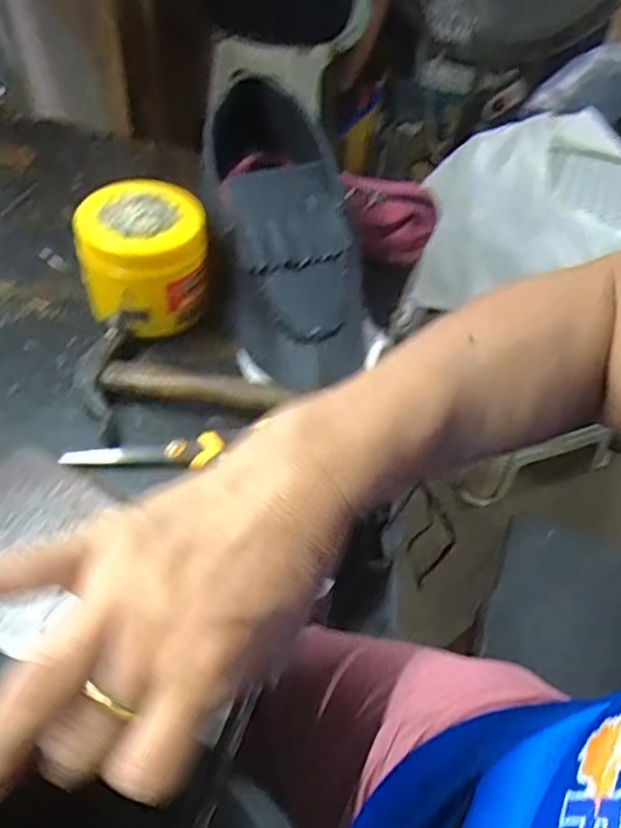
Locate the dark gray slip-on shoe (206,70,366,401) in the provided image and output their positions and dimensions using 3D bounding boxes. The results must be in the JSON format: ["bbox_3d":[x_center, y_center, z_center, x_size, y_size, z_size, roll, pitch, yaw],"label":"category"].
[{"bbox_3d":[-0.030,-0.177,0.549,0.106,0.106,0.329,-8,68,-12],"label":"dark gray slip-on shoe"}]

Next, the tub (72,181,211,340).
[{"bbox_3d":[-0.134,-0.122,0.519,0.095,0.096,0.087,2,47,-3],"label":"tub"}]

